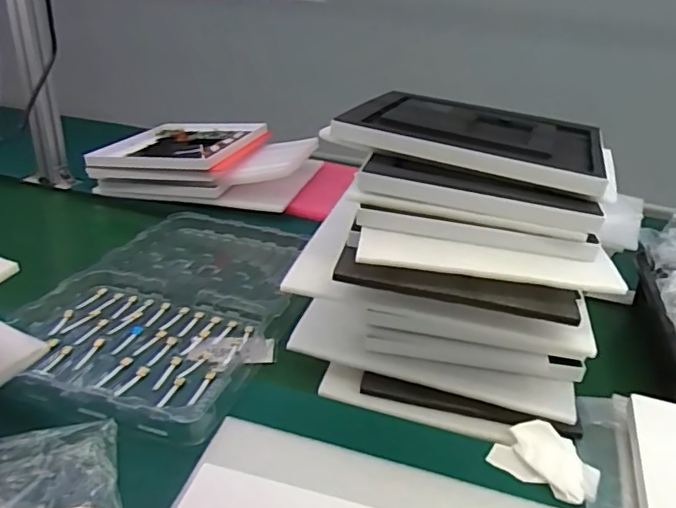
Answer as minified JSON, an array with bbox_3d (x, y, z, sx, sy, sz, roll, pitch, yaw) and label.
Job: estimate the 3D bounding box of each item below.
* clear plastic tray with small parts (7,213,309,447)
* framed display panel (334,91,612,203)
[{"bbox_3d":[-0.218,0.061,0.787,0.305,0.037,0.470,11,27,14],"label":"clear plastic tray with small parts"},{"bbox_3d":[0.172,-0.155,0.696,0.308,0.035,0.233,13,29,15],"label":"framed display panel"}]

